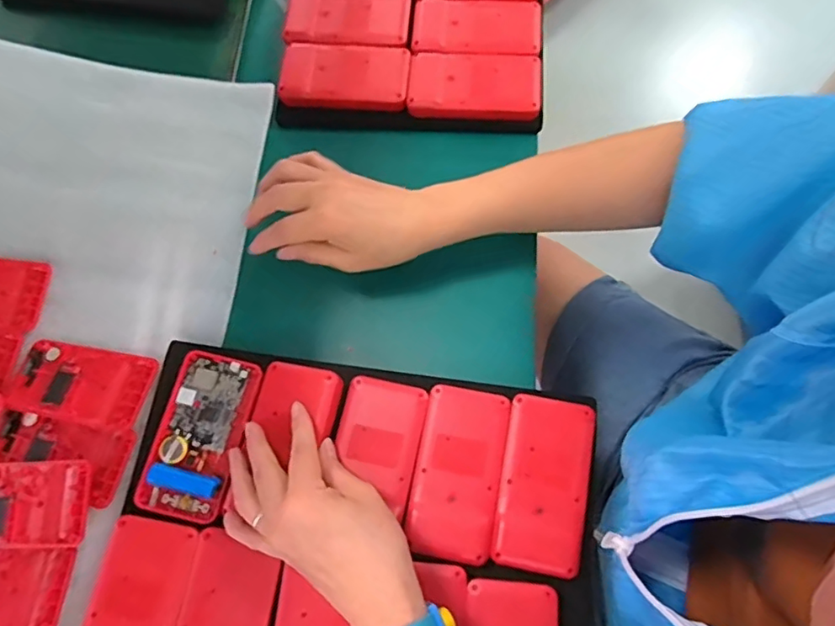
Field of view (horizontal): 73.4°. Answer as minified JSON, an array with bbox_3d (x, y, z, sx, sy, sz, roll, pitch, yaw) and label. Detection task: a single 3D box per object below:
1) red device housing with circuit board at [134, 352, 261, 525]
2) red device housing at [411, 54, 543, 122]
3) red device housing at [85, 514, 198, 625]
[{"bbox_3d":[-0.166,0.092,0.433,0.065,0.015,0.121,13,74,7],"label":"red device housing with circuit board"},{"bbox_3d":[0.053,-0.211,0.522,0.118,0.015,0.063,2,72,4],"label":"red device housing"},{"bbox_3d":[-0.195,0.207,0.391,0.060,0.023,0.117,8,73,6],"label":"red device housing"}]

